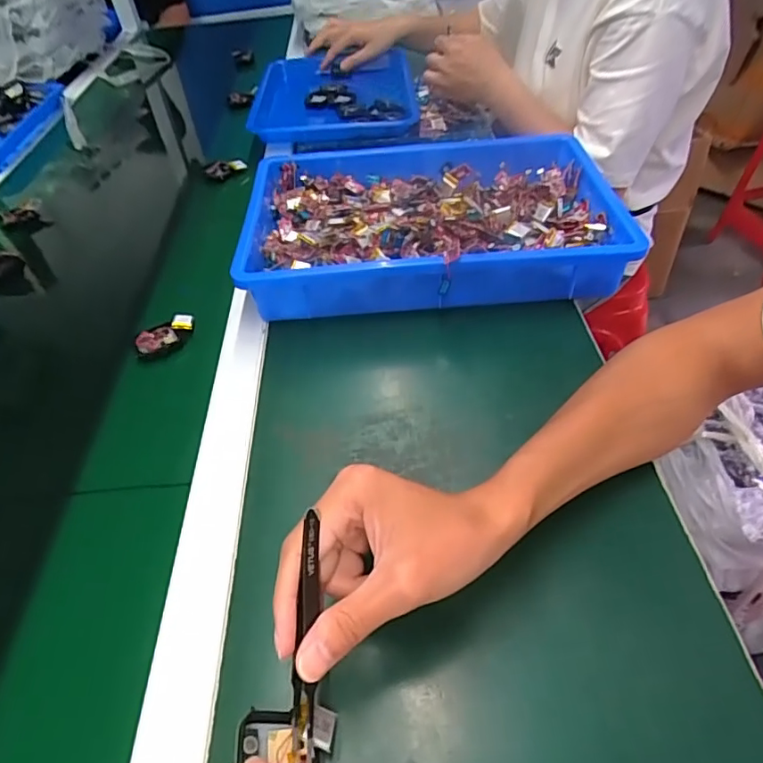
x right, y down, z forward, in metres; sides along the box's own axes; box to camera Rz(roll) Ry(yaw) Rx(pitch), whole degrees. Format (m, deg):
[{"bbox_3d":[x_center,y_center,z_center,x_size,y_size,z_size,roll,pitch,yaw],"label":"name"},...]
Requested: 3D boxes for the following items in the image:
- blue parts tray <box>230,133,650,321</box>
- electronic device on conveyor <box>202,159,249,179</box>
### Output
[{"bbox_3d":[0.044,-0.169,0.575,0.373,0.072,0.254,-5,47,2],"label":"blue parts tray"},{"bbox_3d":[-0.223,-0.304,0.767,0.062,0.023,0.014,-8,44,1],"label":"electronic device on conveyor"}]

